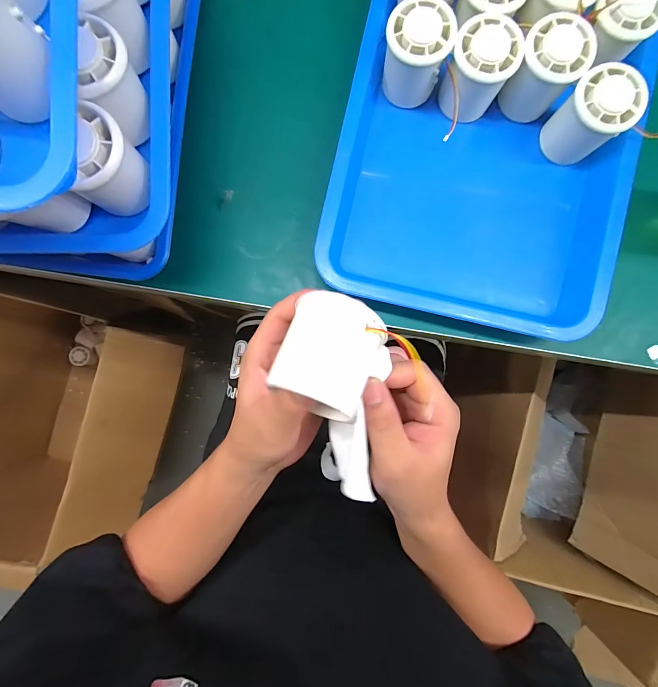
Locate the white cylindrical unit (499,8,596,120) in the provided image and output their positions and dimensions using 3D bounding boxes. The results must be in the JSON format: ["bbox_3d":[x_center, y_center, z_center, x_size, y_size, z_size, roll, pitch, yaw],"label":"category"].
[{"bbox_3d":[0.190,-0.241,0.290,0.053,0.053,0.056,0,88,0],"label":"white cylindrical unit"}]

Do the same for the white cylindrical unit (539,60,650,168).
[{"bbox_3d":[0.232,-0.200,0.290,0.055,0.055,0.056,-45,89,-2],"label":"white cylindrical unit"}]

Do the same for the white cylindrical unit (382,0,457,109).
[{"bbox_3d":[0.077,-0.256,0.291,0.056,0.053,0.054,8,88,0],"label":"white cylindrical unit"}]

